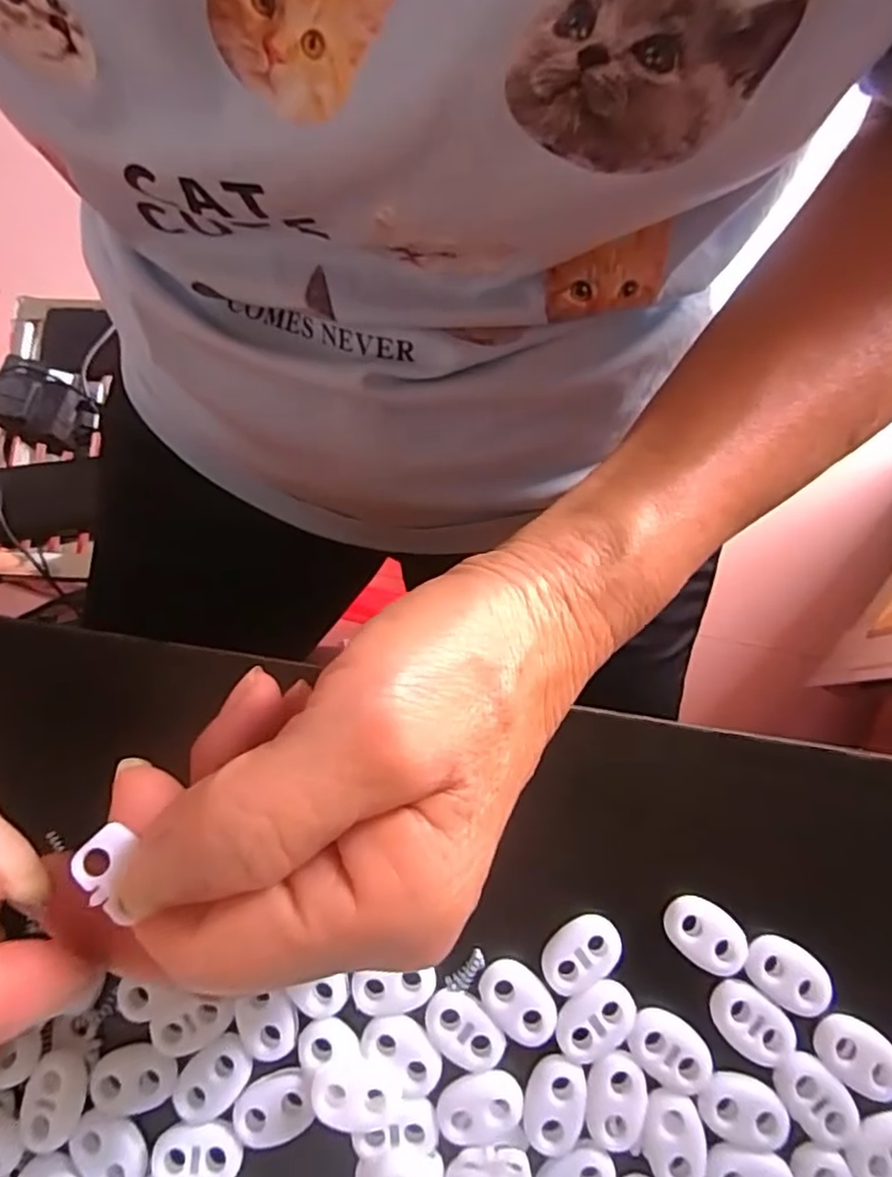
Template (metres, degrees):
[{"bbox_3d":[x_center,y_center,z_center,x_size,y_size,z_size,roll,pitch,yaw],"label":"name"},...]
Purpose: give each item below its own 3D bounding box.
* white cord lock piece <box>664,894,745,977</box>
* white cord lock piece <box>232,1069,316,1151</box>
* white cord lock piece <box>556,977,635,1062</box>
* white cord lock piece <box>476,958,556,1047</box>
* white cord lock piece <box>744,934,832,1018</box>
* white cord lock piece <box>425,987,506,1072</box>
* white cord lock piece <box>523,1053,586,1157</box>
[{"bbox_3d":[0.070,0.093,0.177,0.022,0.004,0.015,36,82,8],"label":"white cord lock piece"},{"bbox_3d":[-0.045,0.137,0.173,0.022,0.004,0.015,-16,79,-2],"label":"white cord lock piece"},{"bbox_3d":[0.040,0.115,0.174,0.023,0.004,0.015,-31,79,-5],"label":"white cord lock piece"},{"bbox_3d":[0.019,0.110,0.175,0.015,0.004,0.023,-42,80,-7],"label":"white cord lock piece"},{"bbox_3d":[0.092,0.103,0.175,0.023,0.004,0.015,34,81,8],"label":"white cord lock piece"},{"bbox_3d":[0.005,0.118,0.174,0.015,0.004,0.023,-42,81,-7],"label":"white cord lock piece"},{"bbox_3d":[0.028,0.134,0.169,0.015,0.004,0.023,13,79,4],"label":"white cord lock piece"}]

